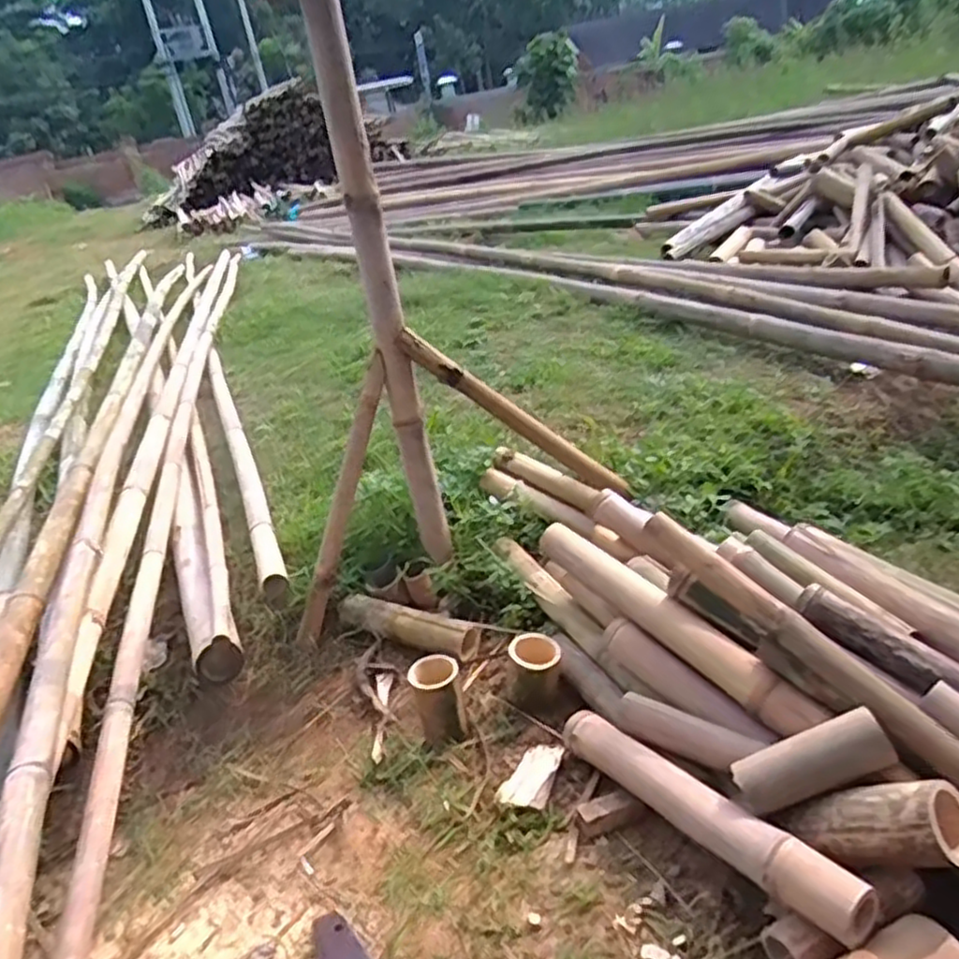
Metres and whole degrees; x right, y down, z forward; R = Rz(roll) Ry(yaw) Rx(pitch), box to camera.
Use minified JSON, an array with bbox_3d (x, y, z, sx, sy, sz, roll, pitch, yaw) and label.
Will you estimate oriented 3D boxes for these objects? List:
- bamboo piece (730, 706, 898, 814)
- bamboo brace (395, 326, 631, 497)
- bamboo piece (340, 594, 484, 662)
[{"bbox_3d":[0.390,0.333,0.865,0.177,0.056,0.052,-31,19,16],"label":"bamboo piece"},{"bbox_3d":[0.075,-0.114,1.416,0.563,0.046,0.040,32,11,-24],"label":"bamboo brace"},{"bbox_3d":[-0.141,0.277,1.392,0.288,0.054,0.064,6,30,28],"label":"bamboo piece"}]

